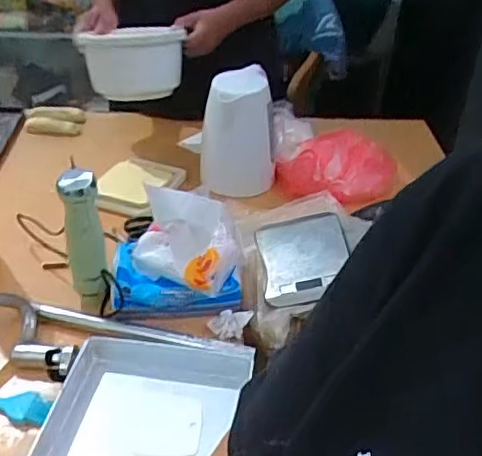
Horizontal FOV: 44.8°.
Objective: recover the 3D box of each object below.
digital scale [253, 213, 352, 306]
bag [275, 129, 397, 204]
[{"bbox_3d":[0.099,0.046,0.918,0.135,0.025,0.175,-9,43,1],"label":"digital scale"},{"bbox_3d":[0.200,-0.137,1.188,0.216,0.062,0.275,12,37,13],"label":"bag"}]

